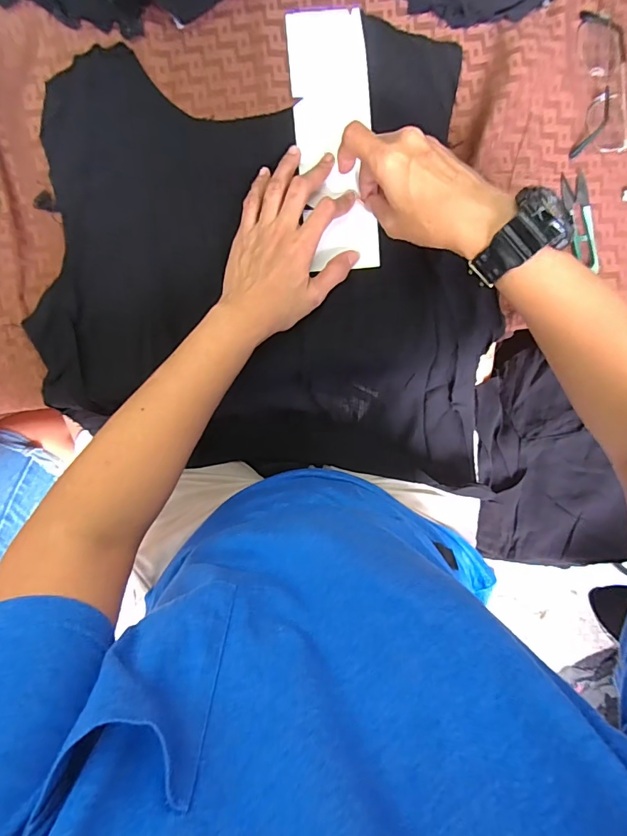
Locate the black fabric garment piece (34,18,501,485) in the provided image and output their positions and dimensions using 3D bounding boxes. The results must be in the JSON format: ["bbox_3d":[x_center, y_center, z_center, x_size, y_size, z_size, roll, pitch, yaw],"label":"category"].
[{"bbox_3d":[-0.033,-0.124,0.476,0.442,0.183,0.404,-1,93,-3],"label":"black fabric garment piece"}]

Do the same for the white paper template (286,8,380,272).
[{"bbox_3d":[0.022,-0.261,0.394,0.072,0.005,0.229,-8,96,-3],"label":"white paper template"}]

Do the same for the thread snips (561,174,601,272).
[{"bbox_3d":[0.263,-0.191,0.408,0.026,0.006,0.094,-13,93,-2],"label":"thread snips"}]

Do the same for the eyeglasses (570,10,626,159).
[{"bbox_3d":[0.274,-0.316,0.393,0.043,0.023,0.122,-1,93,-3],"label":"eyeglasses"}]

